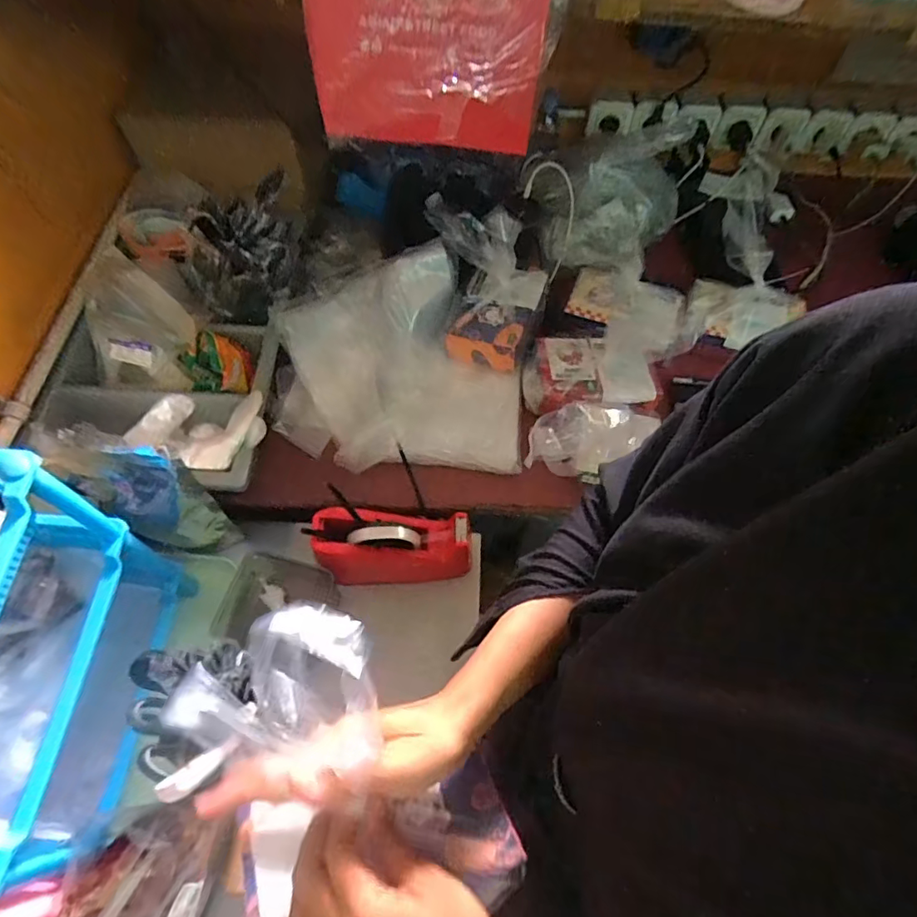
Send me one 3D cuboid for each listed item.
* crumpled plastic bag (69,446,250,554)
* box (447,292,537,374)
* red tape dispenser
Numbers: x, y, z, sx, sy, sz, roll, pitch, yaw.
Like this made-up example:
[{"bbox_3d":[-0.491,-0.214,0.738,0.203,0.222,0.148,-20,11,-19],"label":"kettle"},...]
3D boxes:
[{"bbox_3d":[-0.364,0.054,0.639,0.150,0.211,0.044,7,61,1],"label":"crumpled plastic bag"},{"bbox_3d":[0.047,-0.191,0.815,0.119,0.042,0.098,19,61,8],"label":"box"},{"bbox_3d":[-0.082,0.111,0.695,0.194,0.103,0.073,-1,61,-4],"label":"red tape dispenser"}]

